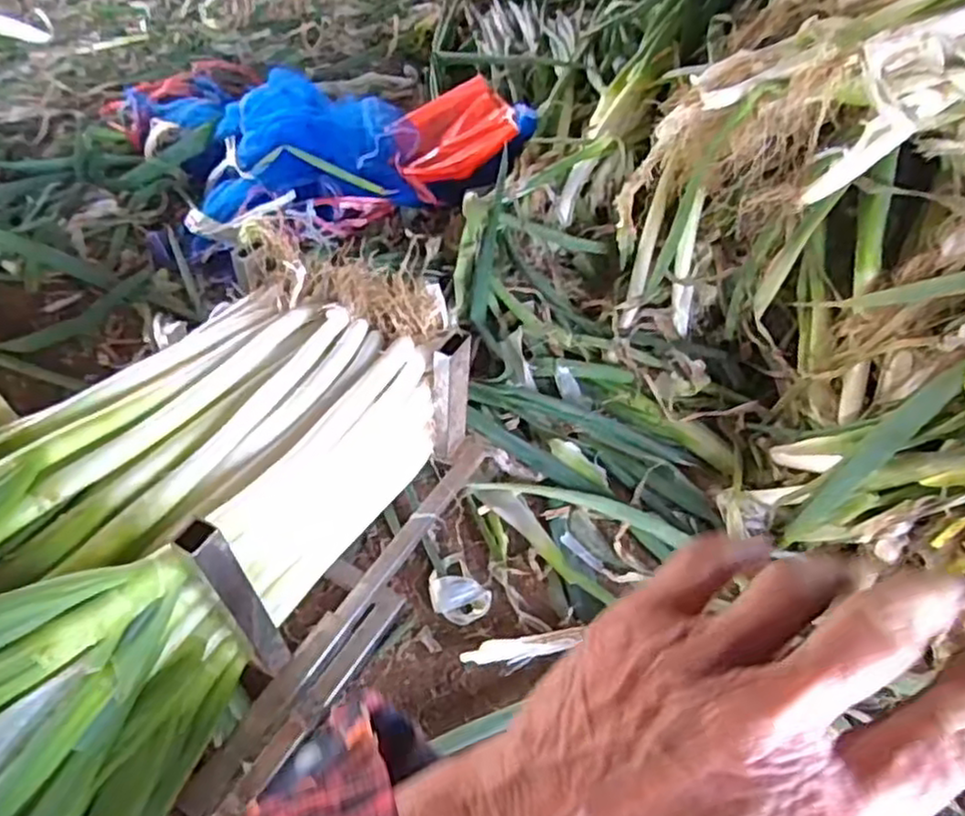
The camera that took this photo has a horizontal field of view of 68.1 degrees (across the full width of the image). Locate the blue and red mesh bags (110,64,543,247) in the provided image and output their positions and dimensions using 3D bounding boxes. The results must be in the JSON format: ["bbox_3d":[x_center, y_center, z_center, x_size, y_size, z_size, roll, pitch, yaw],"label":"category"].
[{"bbox_3d":[-0.314,-0.558,1.351,0.709,0.113,0.619,-15,56,-13],"label":"blue and red mesh bags"}]

